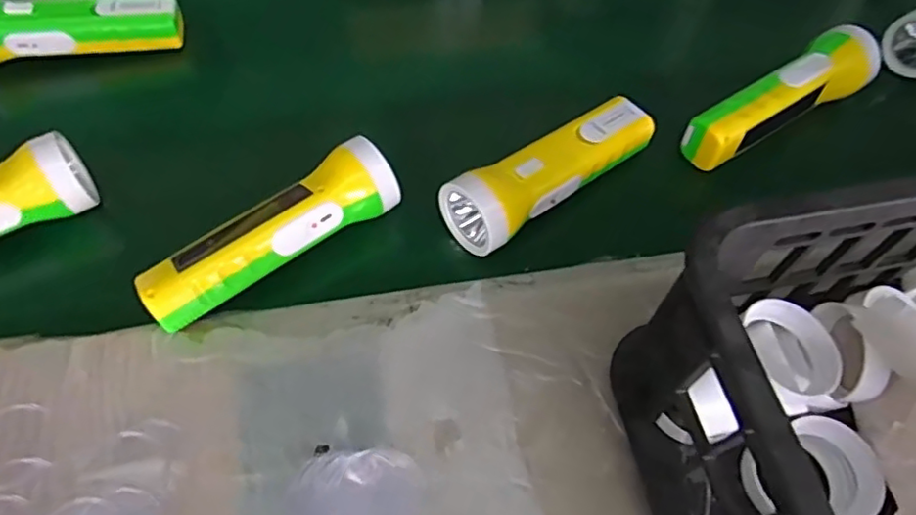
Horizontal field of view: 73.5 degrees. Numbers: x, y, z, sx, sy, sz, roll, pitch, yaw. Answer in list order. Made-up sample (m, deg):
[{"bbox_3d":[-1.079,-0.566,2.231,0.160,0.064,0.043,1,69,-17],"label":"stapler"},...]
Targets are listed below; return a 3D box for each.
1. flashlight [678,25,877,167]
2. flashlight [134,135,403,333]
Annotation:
[{"bbox_3d":[0.245,-0.118,0.461,0.166,0.044,0.044,-30,65,-18],"label":"flashlight"},{"bbox_3d":[-0.117,-0.018,0.386,0.165,0.040,0.044,-33,66,-20],"label":"flashlight"}]

